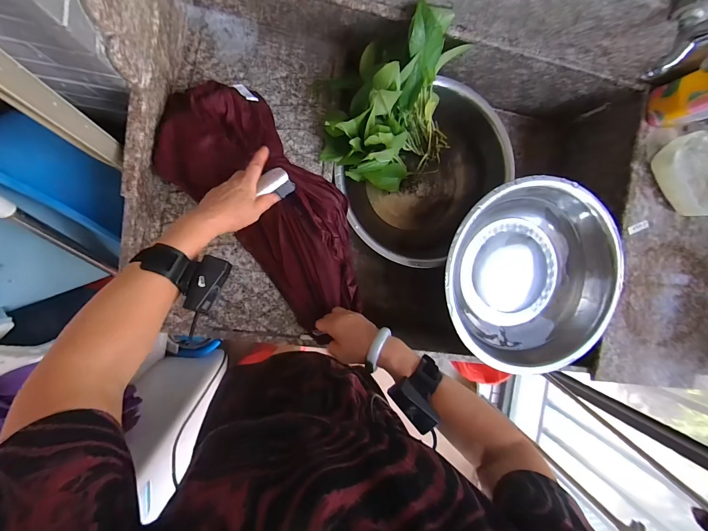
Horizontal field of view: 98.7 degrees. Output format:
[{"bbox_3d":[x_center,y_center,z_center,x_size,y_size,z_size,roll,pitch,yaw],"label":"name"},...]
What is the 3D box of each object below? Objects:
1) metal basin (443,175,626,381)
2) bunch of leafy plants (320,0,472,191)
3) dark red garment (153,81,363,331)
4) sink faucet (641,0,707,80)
[{"bbox_3d":[0.337,0.008,0.612,0.333,0.114,0.344,-1,94,-9],"label":"metal basin"},{"bbox_3d":[0.096,-0.277,0.570,0.223,0.175,0.263,29,89,-10],"label":"bunch of leafy plants"},{"bbox_3d":[-0.148,-0.112,0.537,0.209,0.092,0.456,-38,96,-4],"label":"dark red garment"},{"bbox_3d":[0.459,-0.312,0.411,0.036,0.074,0.113,2,94,-9],"label":"sink faucet"}]

